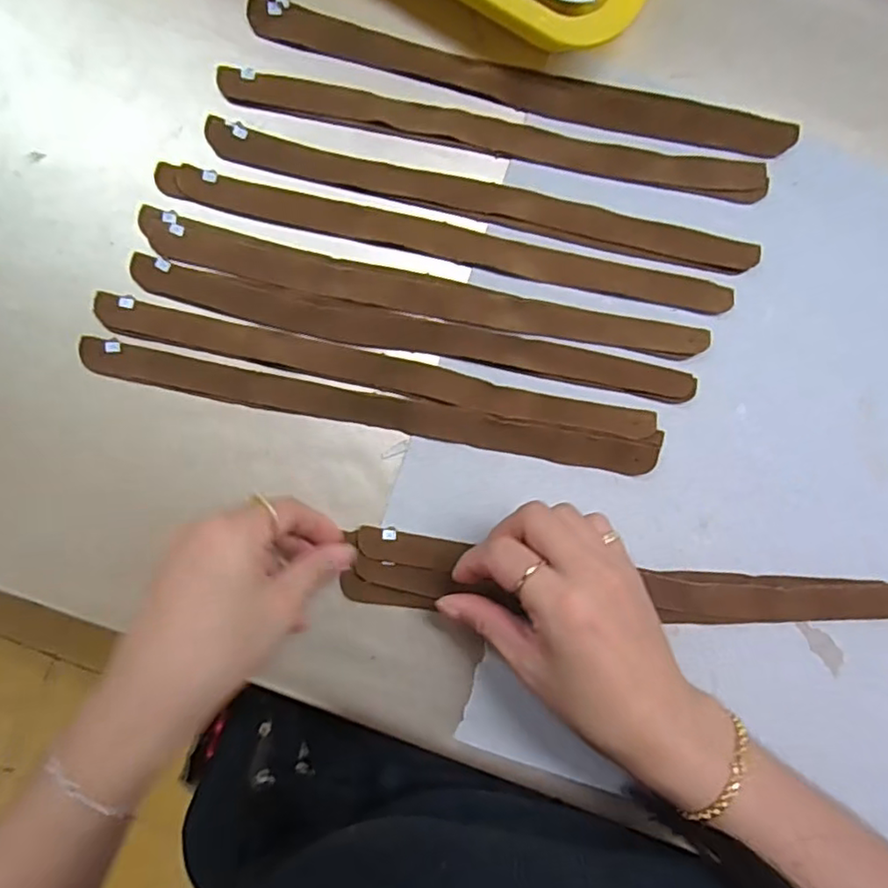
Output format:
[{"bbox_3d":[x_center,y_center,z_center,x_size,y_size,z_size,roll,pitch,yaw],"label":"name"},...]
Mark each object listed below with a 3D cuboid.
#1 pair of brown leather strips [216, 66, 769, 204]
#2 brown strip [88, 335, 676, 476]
[{"bbox_3d":[0.032,-0.179,0.361,0.319,0.004,0.027,9,87,-3],"label":"pair of brown leather strips"},{"bbox_3d":[-0.037,-0.019,0.348,0.322,0.005,0.027,9,87,-3],"label":"brown strip"}]

